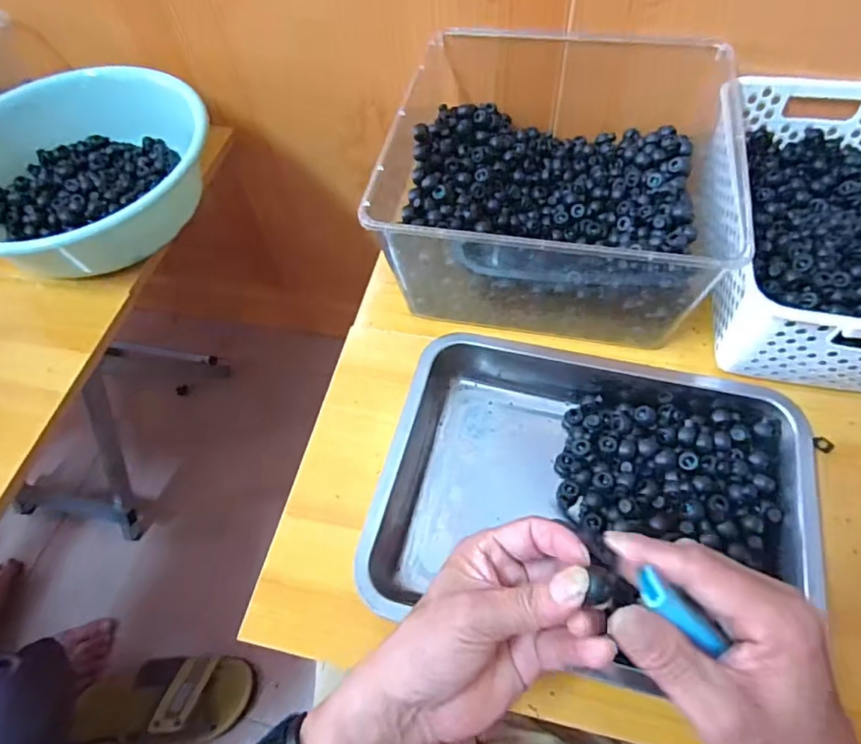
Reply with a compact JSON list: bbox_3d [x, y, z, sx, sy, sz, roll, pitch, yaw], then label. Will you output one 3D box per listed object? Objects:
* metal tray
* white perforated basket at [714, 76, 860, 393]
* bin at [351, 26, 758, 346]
[{"bbox_3d":[0.125,0.084,0.434,0.305,0.045,0.263,11,60,11],"label":"metal tray"},{"bbox_3d":[0.370,-0.131,0.498,0.196,0.093,0.297,8,60,9],"label":"white perforated basket"},{"bbox_3d":[0.118,-0.187,0.540,0.303,0.129,0.284,11,60,11],"label":"bin"}]

